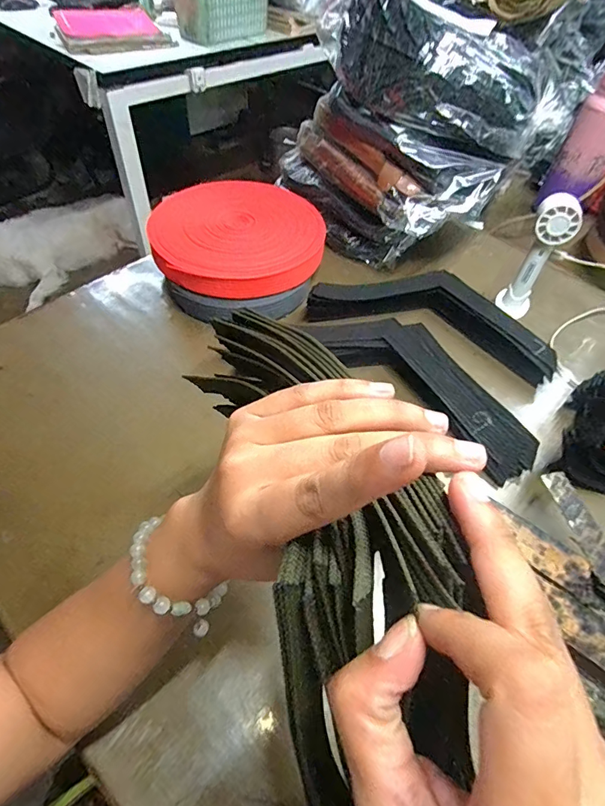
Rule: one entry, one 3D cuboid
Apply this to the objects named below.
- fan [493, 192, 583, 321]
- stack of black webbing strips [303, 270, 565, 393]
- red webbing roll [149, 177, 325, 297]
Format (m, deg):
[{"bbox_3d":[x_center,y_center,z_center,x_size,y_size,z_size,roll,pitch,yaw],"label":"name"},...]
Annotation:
[{"bbox_3d":[0.321,-0.196,0.616,0.054,0.169,0.059,24,55,14],"label":"fan"},{"bbox_3d":[0.173,-0.121,0.592,0.317,0.044,0.107,18,53,10],"label":"stack of black webbing strips"},{"bbox_3d":[-0.102,-0.246,0.624,0.236,0.038,0.250,2,52,-2],"label":"red webbing roll"}]

